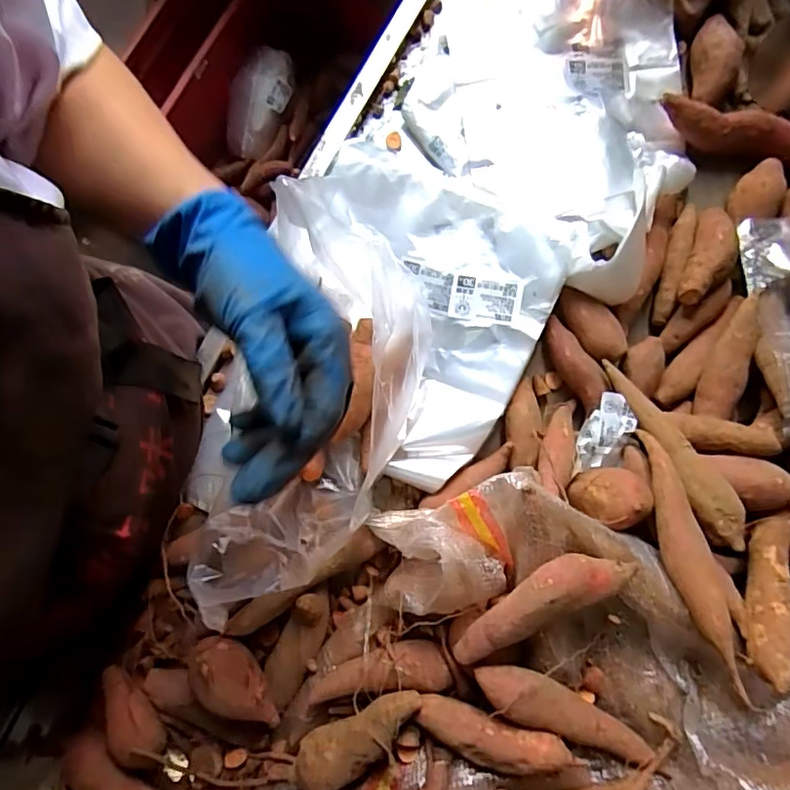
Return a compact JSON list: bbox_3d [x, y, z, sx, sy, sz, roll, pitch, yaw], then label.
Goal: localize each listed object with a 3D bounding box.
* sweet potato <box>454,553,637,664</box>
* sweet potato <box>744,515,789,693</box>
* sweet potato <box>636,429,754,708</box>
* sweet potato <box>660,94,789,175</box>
[{"bbox_3d":[0.096,0.139,0.378,0.126,0.038,0.034,-26,84,-8],"label":"sweet potato"},{"bbox_3d":[0.259,0.137,0.381,0.027,0.026,0.128,30,47,6],"label":"sweet potato"},{"bbox_3d":[0.200,0.108,0.389,0.024,0.029,0.179,-5,61,-1],"label":"sweet potato"},{"bbox_3d":[0.337,-0.245,0.523,0.182,0.040,0.035,16,80,-1],"label":"sweet potato"}]

